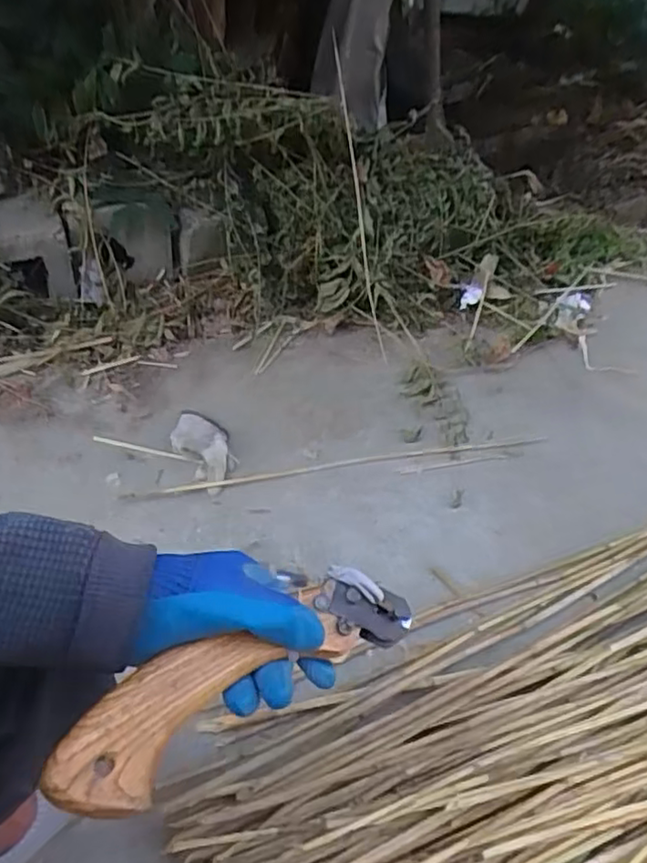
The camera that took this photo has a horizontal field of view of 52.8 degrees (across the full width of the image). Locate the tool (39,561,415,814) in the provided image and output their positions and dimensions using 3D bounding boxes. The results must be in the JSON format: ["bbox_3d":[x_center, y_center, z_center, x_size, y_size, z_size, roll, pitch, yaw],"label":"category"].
[{"bbox_3d":[-0.044,0.137,0.372,0.220,0.026,0.063,-18,51,-32],"label":"tool"}]

